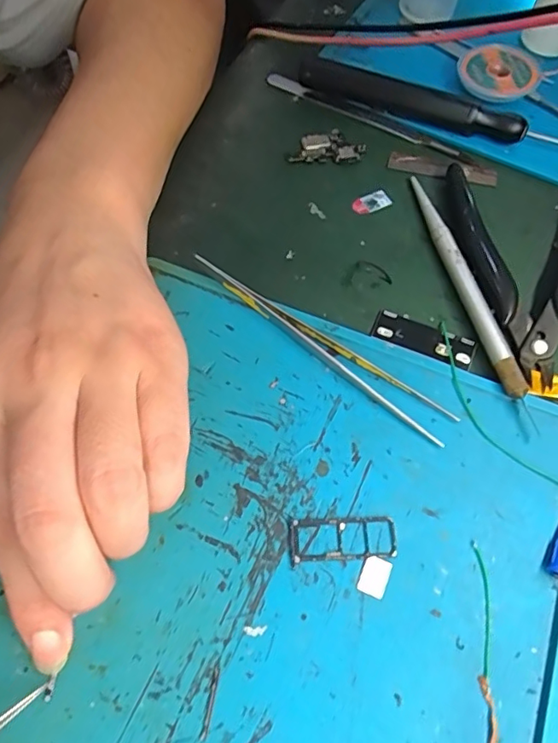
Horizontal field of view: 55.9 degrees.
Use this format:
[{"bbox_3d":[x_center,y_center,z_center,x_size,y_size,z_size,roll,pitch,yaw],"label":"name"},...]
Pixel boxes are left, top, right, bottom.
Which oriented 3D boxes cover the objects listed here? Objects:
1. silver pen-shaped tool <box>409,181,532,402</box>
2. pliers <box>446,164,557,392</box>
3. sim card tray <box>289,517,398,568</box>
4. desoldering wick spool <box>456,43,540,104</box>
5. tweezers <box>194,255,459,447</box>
[{"bbox_3d":[0.084,-0.044,0.241,0.009,0.010,0.123,-11,62,-6],"label":"silver pen-shaped tool"},{"bbox_3d":[0.120,-0.049,0.244,0.081,0.009,0.120,6,62,4],"label":"pliers"},{"bbox_3d":[0.023,0.061,0.190,0.039,0.004,0.016,-1,62,0],"label":"sim card tray"},{"bbox_3d":[0.120,-0.166,0.291,0.043,0.010,0.036,32,66,16],"label":"desoldering wick spool"},{"bbox_3d":[0.017,-0.013,0.223,0.127,0.014,0.013,34,67,17],"label":"tweezers"}]

